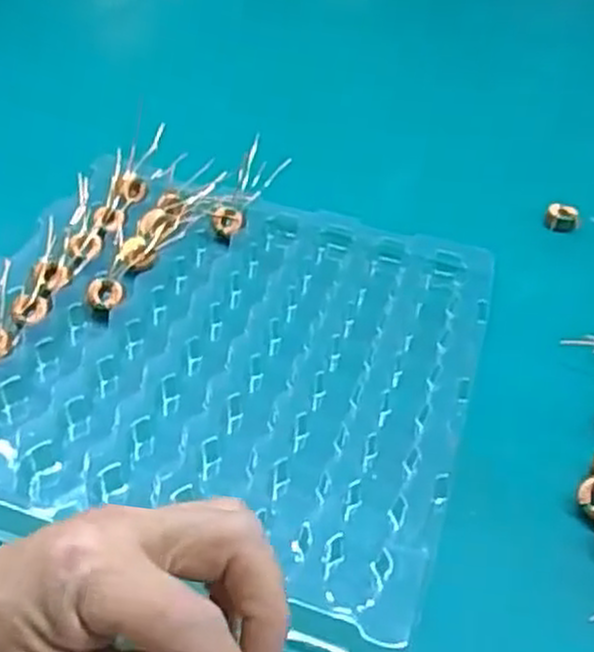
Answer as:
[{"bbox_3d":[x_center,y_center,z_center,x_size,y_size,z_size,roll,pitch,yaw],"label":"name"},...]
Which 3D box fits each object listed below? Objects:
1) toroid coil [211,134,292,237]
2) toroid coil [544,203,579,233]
[{"bbox_3d":[-0.033,-0.091,0.537,0.025,0.027,0.068,26,85,20],"label":"toroid coil"},{"bbox_3d":[0.195,-0.079,0.579,0.024,0.016,0.014,17,46,10],"label":"toroid coil"}]

